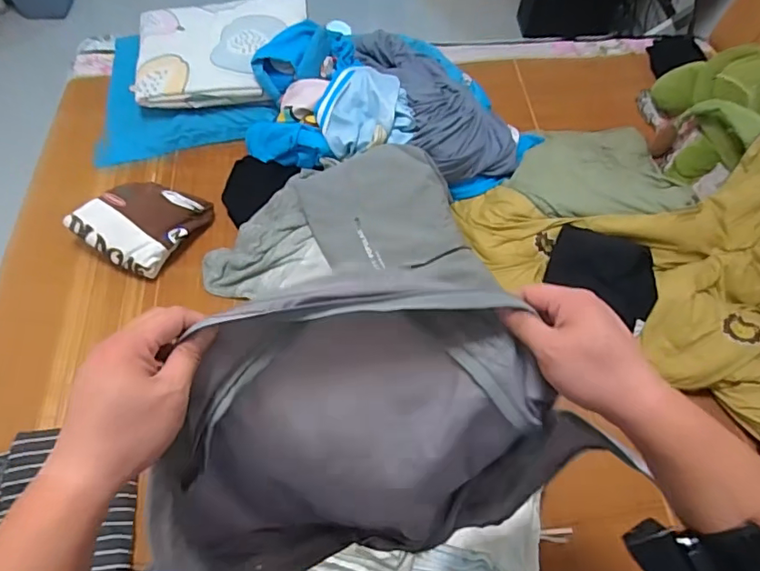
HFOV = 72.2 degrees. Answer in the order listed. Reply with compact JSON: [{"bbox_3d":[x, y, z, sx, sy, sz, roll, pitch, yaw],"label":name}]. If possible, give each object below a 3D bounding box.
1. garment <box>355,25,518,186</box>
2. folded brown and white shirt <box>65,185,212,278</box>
[{"bbox_3d":[0.149,-0.524,1.393,0.267,0.109,0.551,-16,62,-11],"label":"garment"},{"bbox_3d":[-0.568,-0.158,1.259,0.231,0.087,0.248,29,63,14],"label":"folded brown and white shirt"}]

